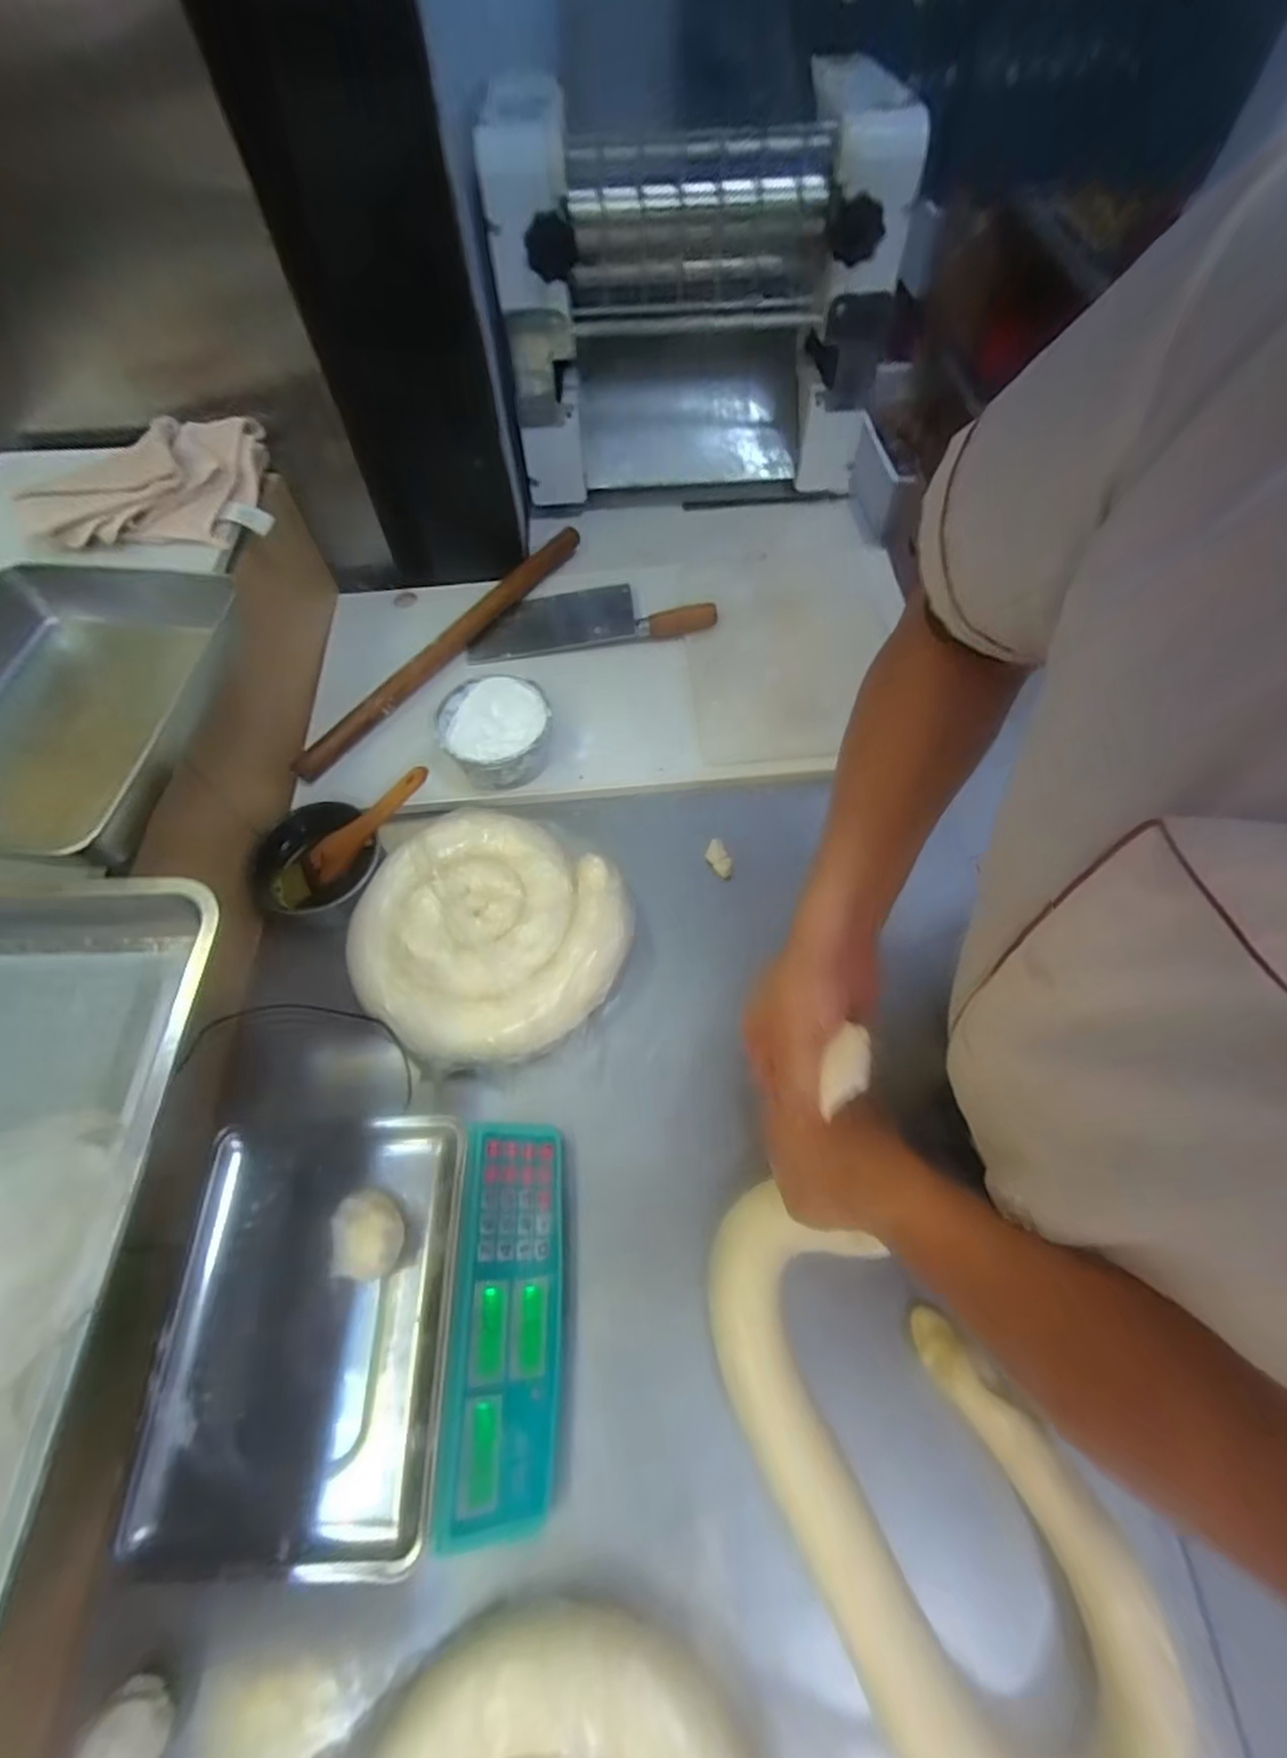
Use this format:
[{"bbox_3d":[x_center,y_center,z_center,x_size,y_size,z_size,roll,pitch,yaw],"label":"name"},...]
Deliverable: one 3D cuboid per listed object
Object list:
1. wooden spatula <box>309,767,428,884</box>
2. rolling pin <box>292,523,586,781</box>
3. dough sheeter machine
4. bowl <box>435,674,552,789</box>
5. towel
[{"bbox_3d":[-0.301,-0.060,0.739,0.177,0.020,0.036,-38,65,12],"label":"wooden spatula"},{"bbox_3d":[-0.256,-0.310,0.895,0.034,0.030,0.502,31,67,16],"label":"rolling pin"},{"bbox_3d":[0.063,-0.781,0.912,0.471,0.370,0.277,1,62,1],"label":"dough sheeter machine"},{"bbox_3d":[-0.174,-0.172,0.811,0.126,0.067,0.127,0,62,1],"label":"bowl"},{"bbox_3d":[-0.533,-0.424,0.726,0.228,0.061,0.172,-9,62,-4],"label":"towel"}]

